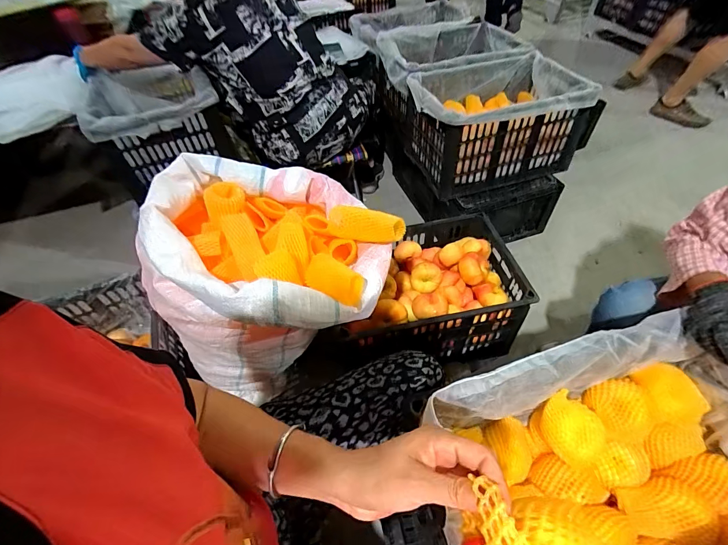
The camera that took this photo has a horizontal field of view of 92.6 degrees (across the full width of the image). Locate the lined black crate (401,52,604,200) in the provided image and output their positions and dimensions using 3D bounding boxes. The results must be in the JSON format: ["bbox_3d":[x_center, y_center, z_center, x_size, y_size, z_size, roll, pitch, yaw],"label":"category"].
[{"bbox_3d":[0.427,-0.539,1.232,0.522,0.275,0.429,-11,50,-6],"label":"lined black crate"}]

